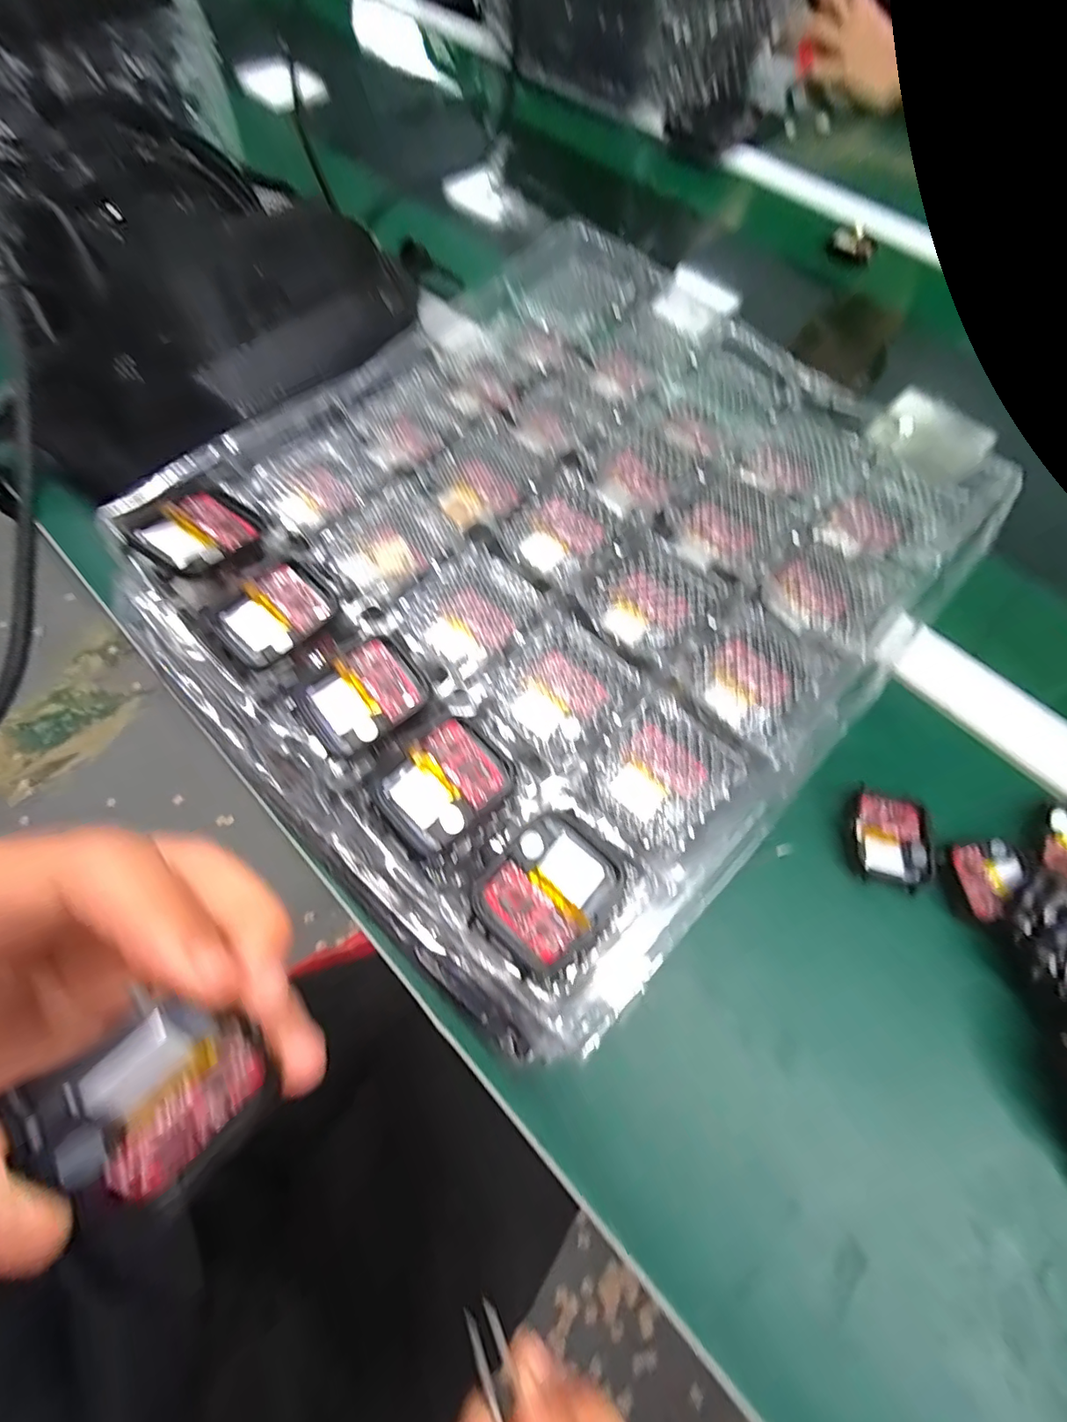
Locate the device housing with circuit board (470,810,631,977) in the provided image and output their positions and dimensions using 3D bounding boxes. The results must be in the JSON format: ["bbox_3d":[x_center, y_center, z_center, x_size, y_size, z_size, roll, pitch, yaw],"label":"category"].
[{"bbox_3d":[0.006,0.057,0.165,0.045,0.006,0.037,-41,73,-17],"label":"device housing with circuit board"}]

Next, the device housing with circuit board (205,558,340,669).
[{"bbox_3d":[-0.101,-0.038,0.202,0.043,0.008,0.033,-40,74,-18],"label":"device housing with circuit board"}]

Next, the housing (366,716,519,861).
[{"bbox_3d":[-0.031,0.024,0.177,0.043,0.005,0.034,-37,72,-16],"label":"housing"}]

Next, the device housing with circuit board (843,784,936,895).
[{"bbox_3d":[0.174,0.061,0.251,0.039,0.006,0.044,13,66,5],"label":"device housing with circuit board"}]

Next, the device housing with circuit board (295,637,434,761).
[{"bbox_3d":[-0.063,-0.006,0.190,0.044,0.006,0.034,-32,72,-16],"label":"device housing with circuit board"}]

